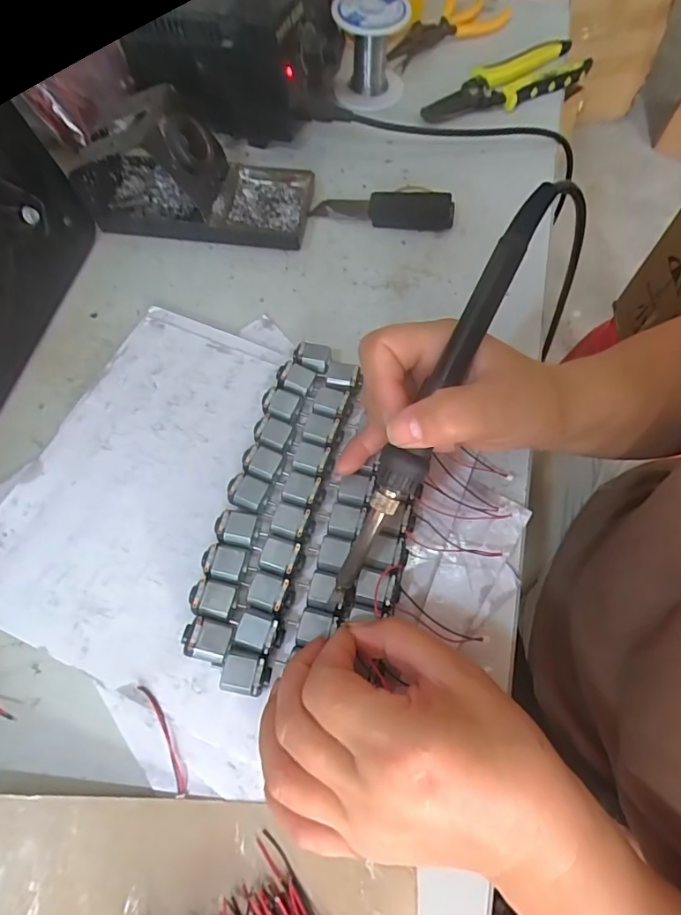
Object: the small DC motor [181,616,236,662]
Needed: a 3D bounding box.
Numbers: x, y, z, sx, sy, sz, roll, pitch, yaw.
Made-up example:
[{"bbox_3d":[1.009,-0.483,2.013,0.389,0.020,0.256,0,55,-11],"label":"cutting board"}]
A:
[{"bbox_3d":[-0.066,0.092,0.247,0.024,0.020,0.019,7,66,5],"label":"small DC motor"}]

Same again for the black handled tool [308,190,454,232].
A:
[{"bbox_3d":[0.032,-0.191,0.376,0.105,0.022,0.024,7,66,5],"label":"black handled tool"}]

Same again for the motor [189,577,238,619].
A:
[{"bbox_3d":[-0.067,0.074,0.257,0.027,0.016,0.018,8,66,5],"label":"motor"}]

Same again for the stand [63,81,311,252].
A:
[{"bbox_3d":[-0.109,-0.212,0.364,0.163,0.072,0.070,7,66,5],"label":"stand"}]

